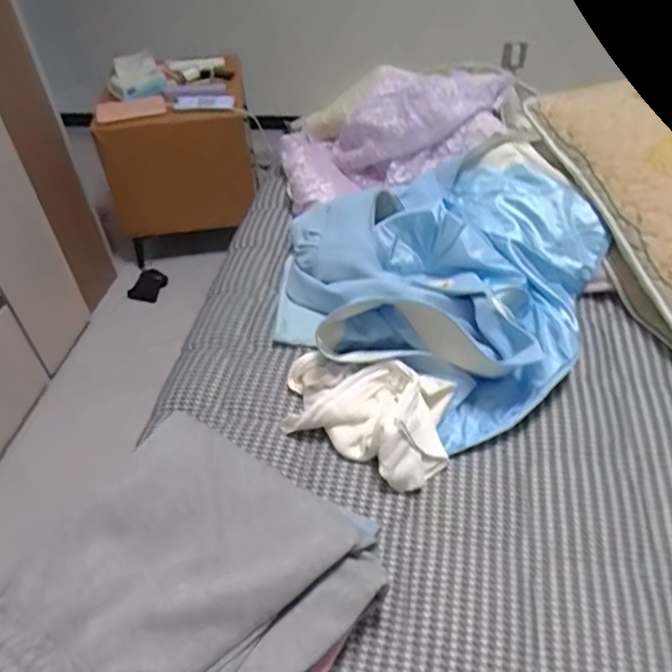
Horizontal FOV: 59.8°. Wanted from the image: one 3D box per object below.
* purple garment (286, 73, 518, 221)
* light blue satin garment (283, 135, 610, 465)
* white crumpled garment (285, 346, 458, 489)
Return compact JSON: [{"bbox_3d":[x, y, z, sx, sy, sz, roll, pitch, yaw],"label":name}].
[{"bbox_3d":[0.110,-0.370,1.036,0.455,0.142,0.210,-20,43,11],"label":"purple garment"},{"bbox_3d":[0.129,-0.093,0.848,0.446,0.133,0.481,26,52,29],"label":"light blue satin garment"},{"bbox_3d":[0.030,0.096,0.705,0.210,0.070,0.150,9,46,15],"label":"white crumpled garment"}]

